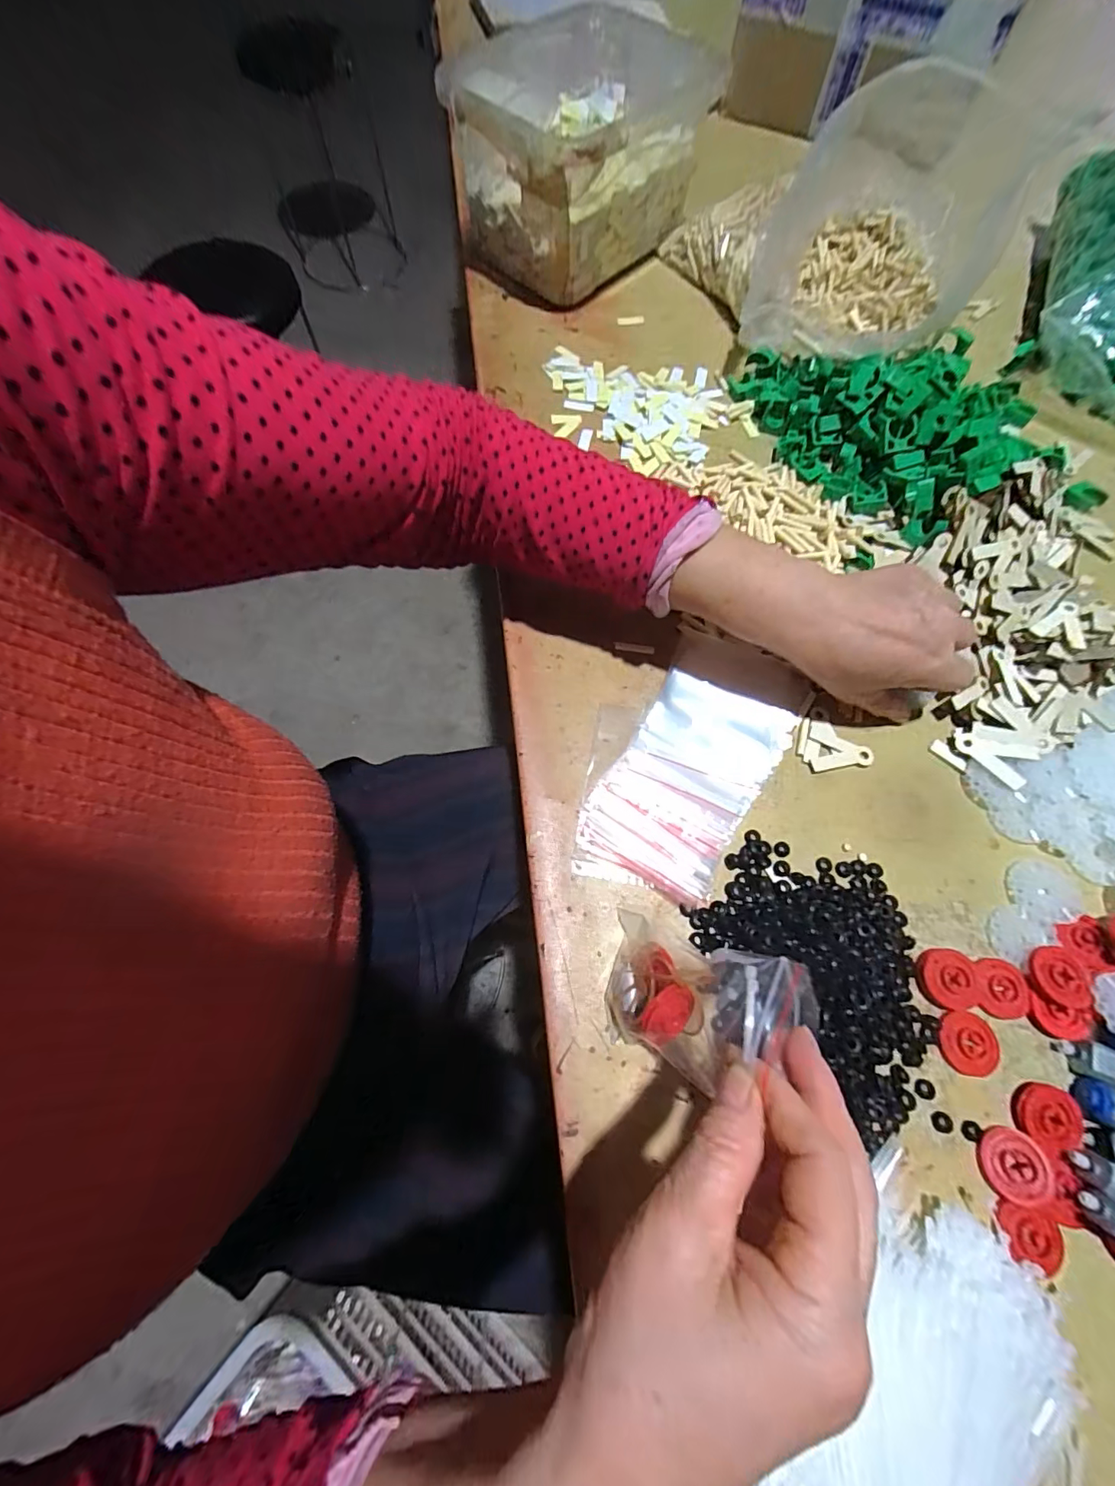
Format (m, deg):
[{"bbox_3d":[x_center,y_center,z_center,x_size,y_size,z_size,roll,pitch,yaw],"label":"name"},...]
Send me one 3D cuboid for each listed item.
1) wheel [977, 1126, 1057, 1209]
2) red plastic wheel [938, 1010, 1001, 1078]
[{"bbox_3d":[0.243,0.224,0.263,0.031,0.007,0.031,-12,70,-6],"label":"wheel"},{"bbox_3d":[0.236,0.172,0.286,0.031,0.007,0.032,1,69,-1],"label":"red plastic wheel"}]

